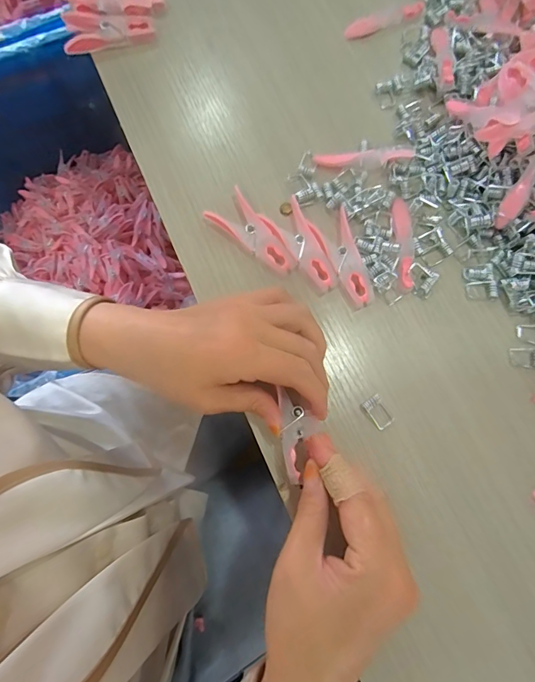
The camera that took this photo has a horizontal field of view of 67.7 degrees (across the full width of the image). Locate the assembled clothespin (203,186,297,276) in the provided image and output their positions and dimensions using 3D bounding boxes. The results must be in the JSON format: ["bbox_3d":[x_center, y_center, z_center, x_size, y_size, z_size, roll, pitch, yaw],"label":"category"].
[{"bbox_3d":[-0.010,-0.081,0.306,0.074,0.013,0.031,43,79,9],"label":"assembled clothespin"}]

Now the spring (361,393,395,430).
[{"bbox_3d":[0.079,0.051,0.285,0.015,0.009,0.023,-34,79,-9],"label":"spring"}]

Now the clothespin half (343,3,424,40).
[{"bbox_3d":[0.108,-0.295,0.364,0.077,0.007,0.011,-22,78,-6],"label":"clothespin half"}]

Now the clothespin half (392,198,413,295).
[{"bbox_3d":[0.106,-0.076,0.308,0.014,0.009,0.078,0,76,-1],"label":"clothespin half"}]

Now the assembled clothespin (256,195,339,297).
[{"bbox_3d":[0.026,-0.071,0.303,0.030,0.008,0.076,-29,79,-8],"label":"assembled clothespin"}]

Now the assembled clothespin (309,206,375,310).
[{"bbox_3d":[0.059,-0.062,0.305,0.030,0.009,0.076,-20,78,-6],"label":"assembled clothespin"}]

